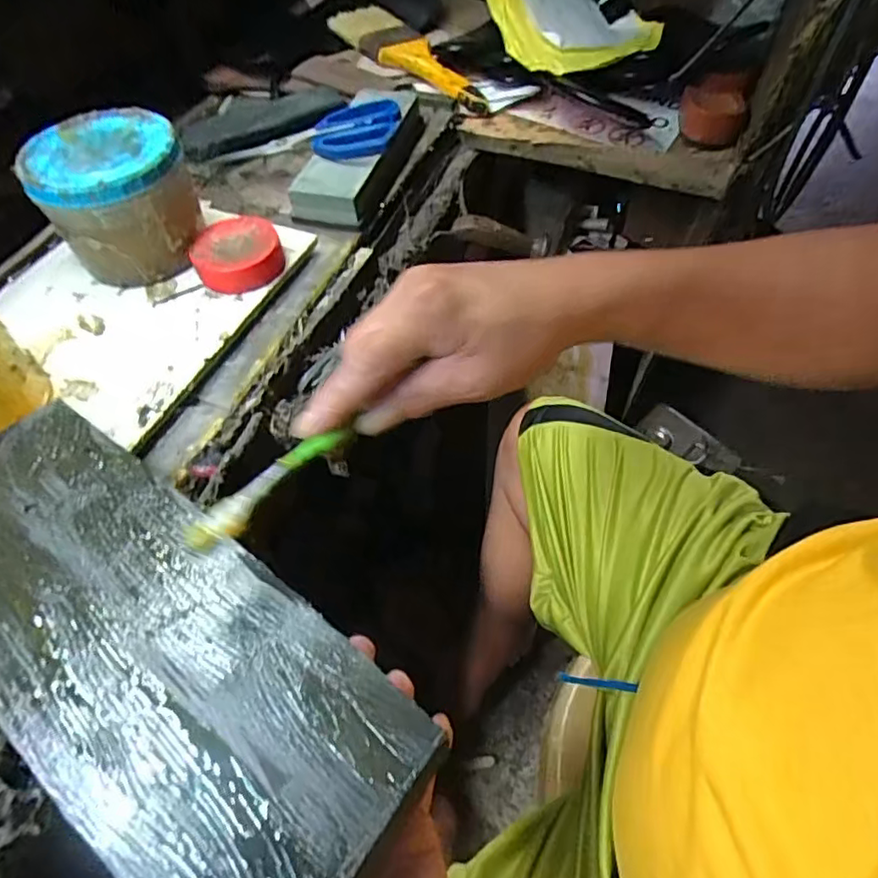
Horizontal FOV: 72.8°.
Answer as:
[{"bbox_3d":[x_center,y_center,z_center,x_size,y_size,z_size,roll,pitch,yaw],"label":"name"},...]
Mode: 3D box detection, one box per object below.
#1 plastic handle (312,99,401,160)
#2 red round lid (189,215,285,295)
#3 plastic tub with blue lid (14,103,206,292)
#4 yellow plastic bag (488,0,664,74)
[{"bbox_3d":[-0.074,-0.277,0.531,0.074,0.015,0.080,11,57,7],"label":"plastic handle"},{"bbox_3d":[-0.156,-0.144,0.465,0.060,0.027,0.057,0,56,0],"label":"red round lid"},{"bbox_3d":[-0.241,-0.182,0.457,0.102,0.088,0.102,0,56,0],"label":"plastic tub with blue lid"},{"bbox_3d":[0.138,-0.487,0.669,0.176,0.109,0.217,-10,57,-7],"label":"yellow plastic bag"}]

